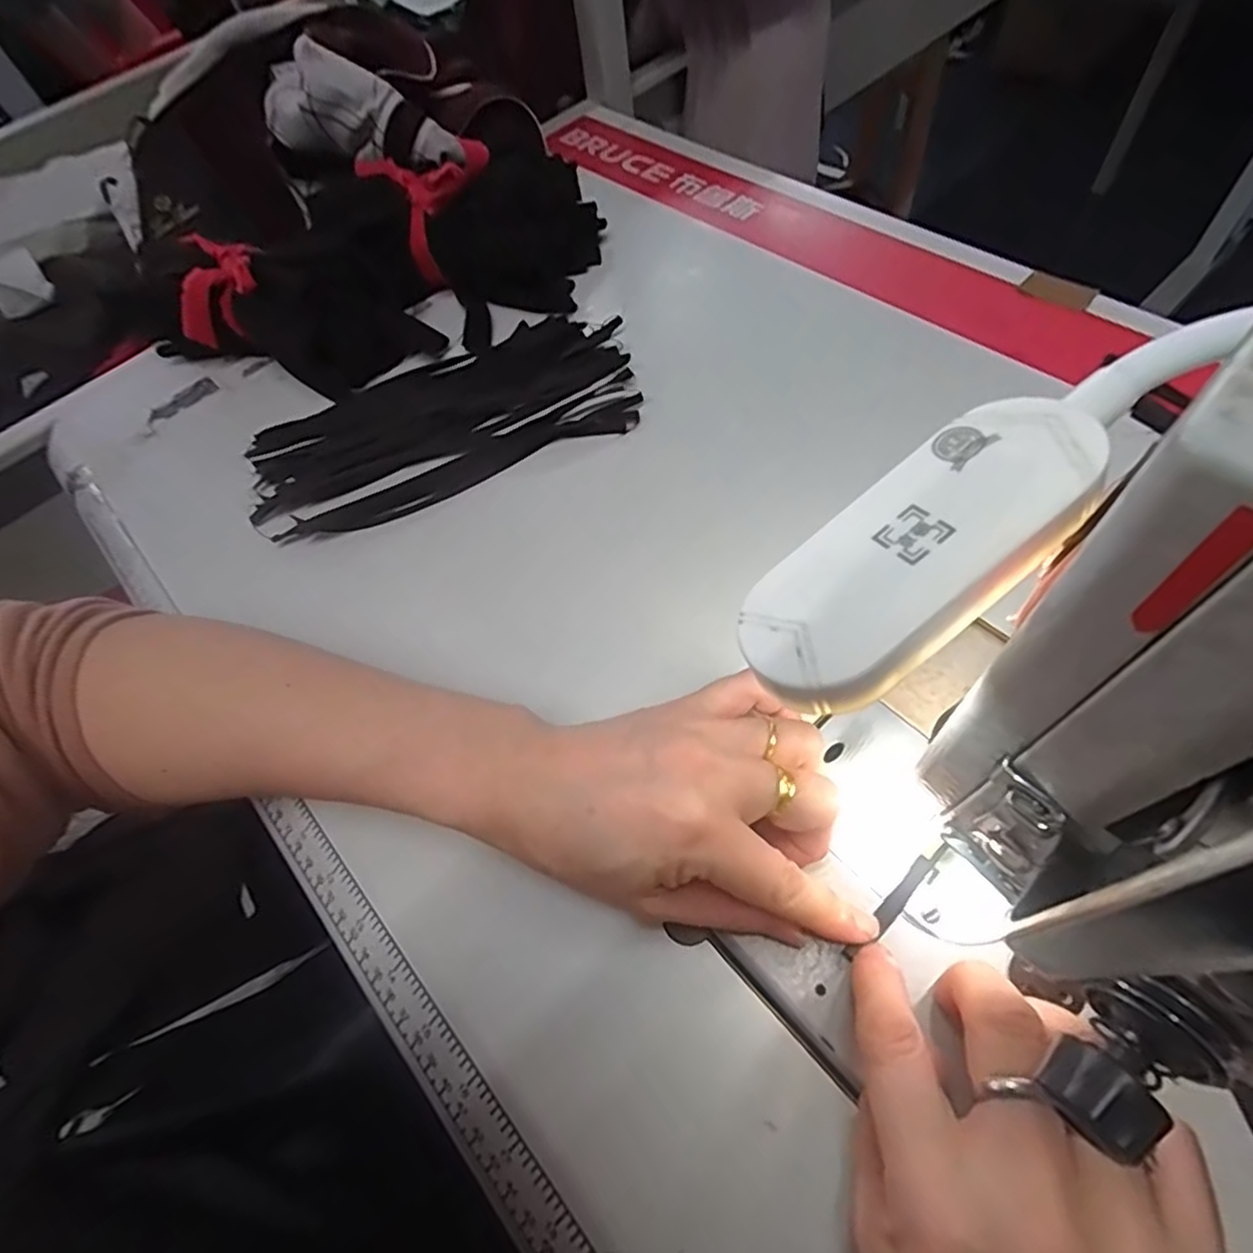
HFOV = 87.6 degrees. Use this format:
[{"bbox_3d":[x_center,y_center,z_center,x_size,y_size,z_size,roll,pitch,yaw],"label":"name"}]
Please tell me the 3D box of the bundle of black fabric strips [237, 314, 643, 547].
[{"bbox_3d":[-0.110,-0.124,0.397,0.231,0.023,0.109,-23,60,-4],"label":"bundle of black fabric strips"}]

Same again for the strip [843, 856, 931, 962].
[{"bbox_3d":[0.097,0.104,0.240,0.048,0.004,0.007,-40,65,-19],"label":"strip"}]

